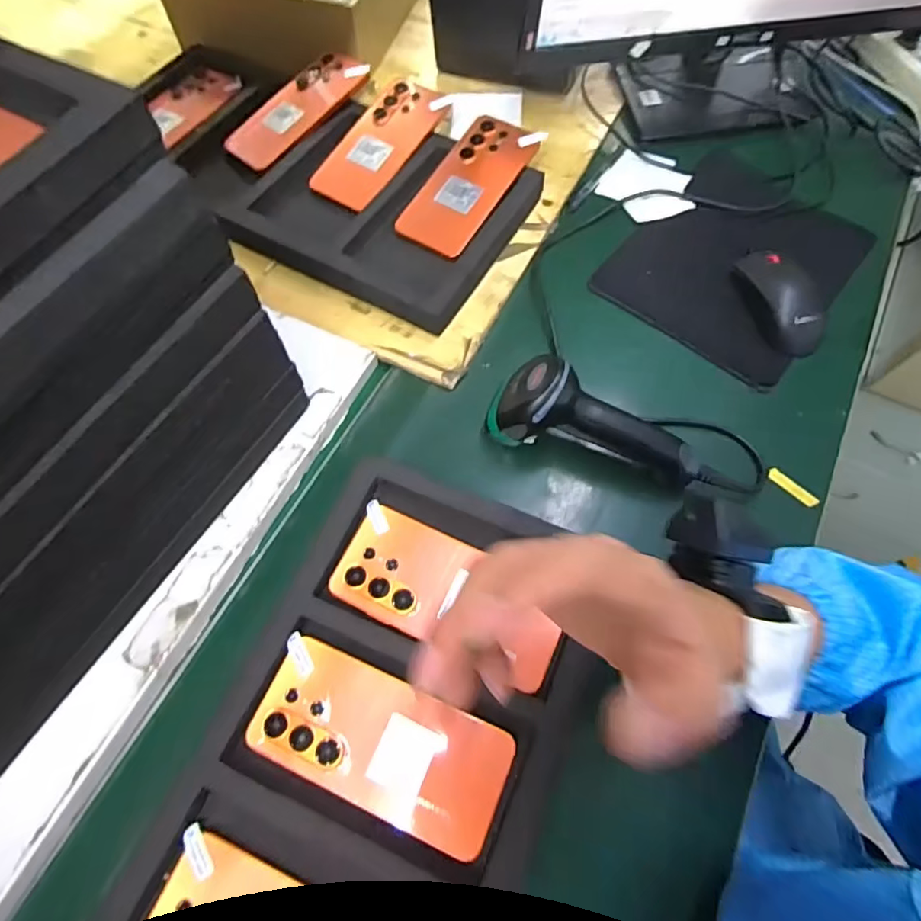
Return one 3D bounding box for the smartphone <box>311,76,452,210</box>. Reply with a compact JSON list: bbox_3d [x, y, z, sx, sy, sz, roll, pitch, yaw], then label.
[{"bbox_3d":[-0.090,-0.342,0.581,0.084,0.012,0.174,30,78,10],"label":"smartphone"}]

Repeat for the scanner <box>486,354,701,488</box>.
[{"bbox_3d":[0.110,-0.031,0.439,0.168,0.070,0.057,15,67,7],"label":"scanner"}]

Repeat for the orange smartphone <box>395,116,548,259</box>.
[{"bbox_3d":[0.008,-0.283,0.552,0.080,0.010,0.172,30,77,14],"label":"orange smartphone"}]

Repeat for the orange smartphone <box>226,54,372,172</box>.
[{"bbox_3d":[-0.179,-0.388,0.596,0.174,0.013,0.068,-44,79,-10],"label":"orange smartphone"}]

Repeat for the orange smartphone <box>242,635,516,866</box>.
[{"bbox_3d":[-0.053,0.189,0.365,0.170,0.008,0.079,21,67,9],"label":"orange smartphone"}]

